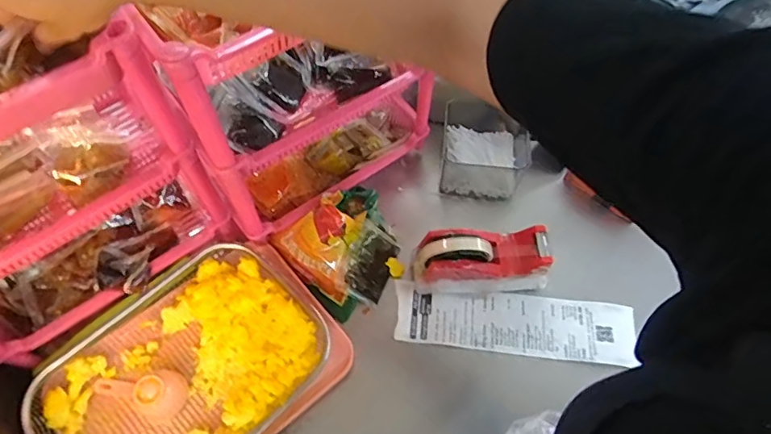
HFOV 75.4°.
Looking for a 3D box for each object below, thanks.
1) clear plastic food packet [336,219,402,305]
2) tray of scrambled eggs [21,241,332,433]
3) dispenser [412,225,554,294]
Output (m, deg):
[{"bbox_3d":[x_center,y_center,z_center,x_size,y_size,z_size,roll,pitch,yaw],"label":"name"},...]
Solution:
[{"bbox_3d":[-0.020,0.059,0.637,0.066,0.014,0.090,32,71,-20],"label":"clear plastic food packet"},{"bbox_3d":[-0.220,0.177,0.562,0.293,0.052,0.221,-41,69,-21],"label":"tray of scrambled eggs"},{"bbox_3d":[0.118,0.052,0.611,0.161,0.106,0.054,-3,61,-3],"label":"dispenser"}]

